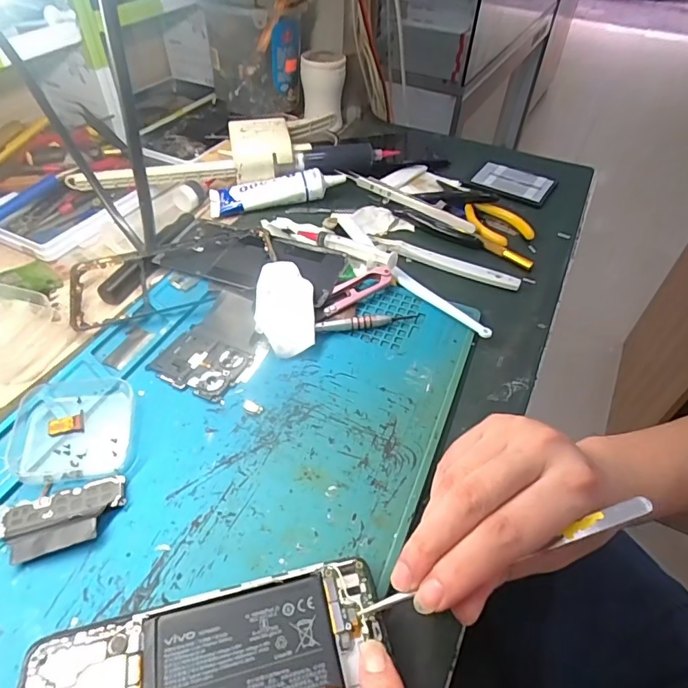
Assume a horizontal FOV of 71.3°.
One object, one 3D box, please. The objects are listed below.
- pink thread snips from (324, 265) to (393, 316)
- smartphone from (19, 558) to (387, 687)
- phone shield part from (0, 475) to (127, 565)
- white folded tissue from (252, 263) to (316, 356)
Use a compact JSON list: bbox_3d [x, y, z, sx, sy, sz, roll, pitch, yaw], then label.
[{"bbox_3d":[0.008,-0.046,0.382,0.066,0.015,0.023,-27,54,-27],"label":"pink thread snips"},{"bbox_3d":[-0.058,0.141,0.205,0.153,0.006,0.071,-15,49,-15],"label":"smartphone"},{"bbox_3d":[-0.148,0.092,0.251,0.061,0.008,0.034,-13,49,-17],"label":"phone shield part"},{"bbox_3d":[-0.044,-0.028,0.360,0.043,0.020,0.085,0,46,-5],"label":"white folded tissue"}]

